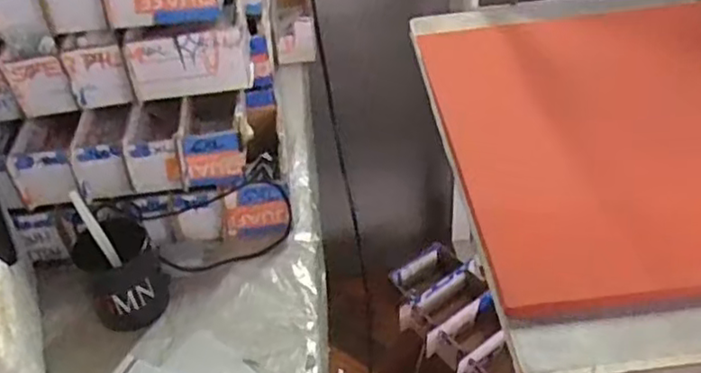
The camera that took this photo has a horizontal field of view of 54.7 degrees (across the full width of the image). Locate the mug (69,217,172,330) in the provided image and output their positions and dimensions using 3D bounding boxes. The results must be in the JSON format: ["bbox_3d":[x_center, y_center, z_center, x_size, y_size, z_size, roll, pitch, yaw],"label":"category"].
[{"bbox_3d":[-0.245,0.095,0.735,0.081,0.090,0.091,-24,44,-19],"label":"mug"}]

